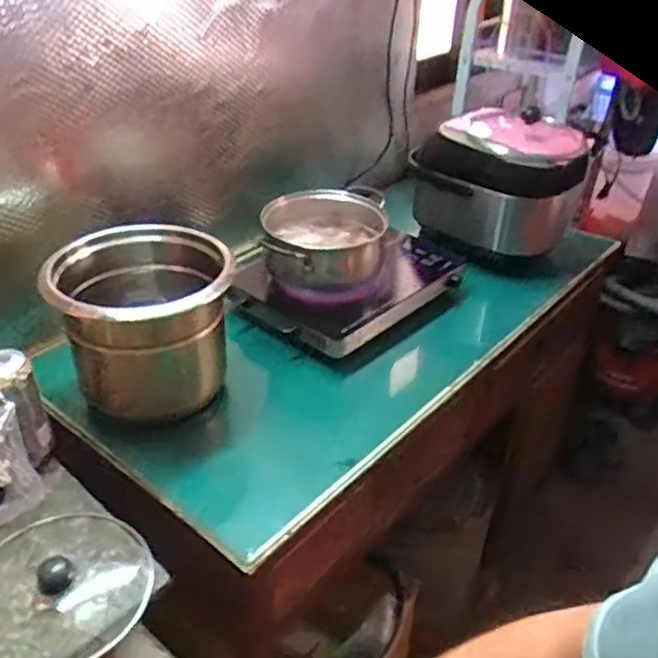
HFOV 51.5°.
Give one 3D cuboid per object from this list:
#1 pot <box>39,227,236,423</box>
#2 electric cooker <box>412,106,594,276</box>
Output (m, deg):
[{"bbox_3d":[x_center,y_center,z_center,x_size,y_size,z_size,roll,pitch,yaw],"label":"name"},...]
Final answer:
[{"bbox_3d":[-0.289,-0.003,1.063,0.249,0.250,0.254,3,34,0],"label":"pot"},{"bbox_3d":[0.404,-0.340,1.622,0.352,0.294,0.368,18,37,21],"label":"electric cooker"}]

